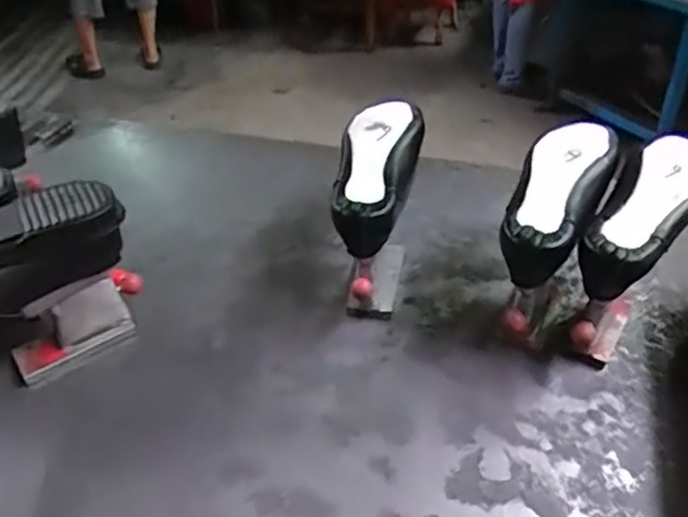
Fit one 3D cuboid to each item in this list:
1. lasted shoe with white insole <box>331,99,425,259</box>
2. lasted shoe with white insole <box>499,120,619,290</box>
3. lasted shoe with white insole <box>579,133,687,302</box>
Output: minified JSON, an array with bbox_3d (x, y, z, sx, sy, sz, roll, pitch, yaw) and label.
[{"bbox_3d":[0.045,-0.114,0.853,0.102,0.081,0.258,3,40,8],"label":"lasted shoe with white insole"},{"bbox_3d":[0.256,-0.075,0.786,0.100,0.081,0.251,18,44,24],"label":"lasted shoe with white insole"},{"bbox_3d":[0.354,-0.053,0.762,0.094,0.084,0.238,24,47,29],"label":"lasted shoe with white insole"}]

